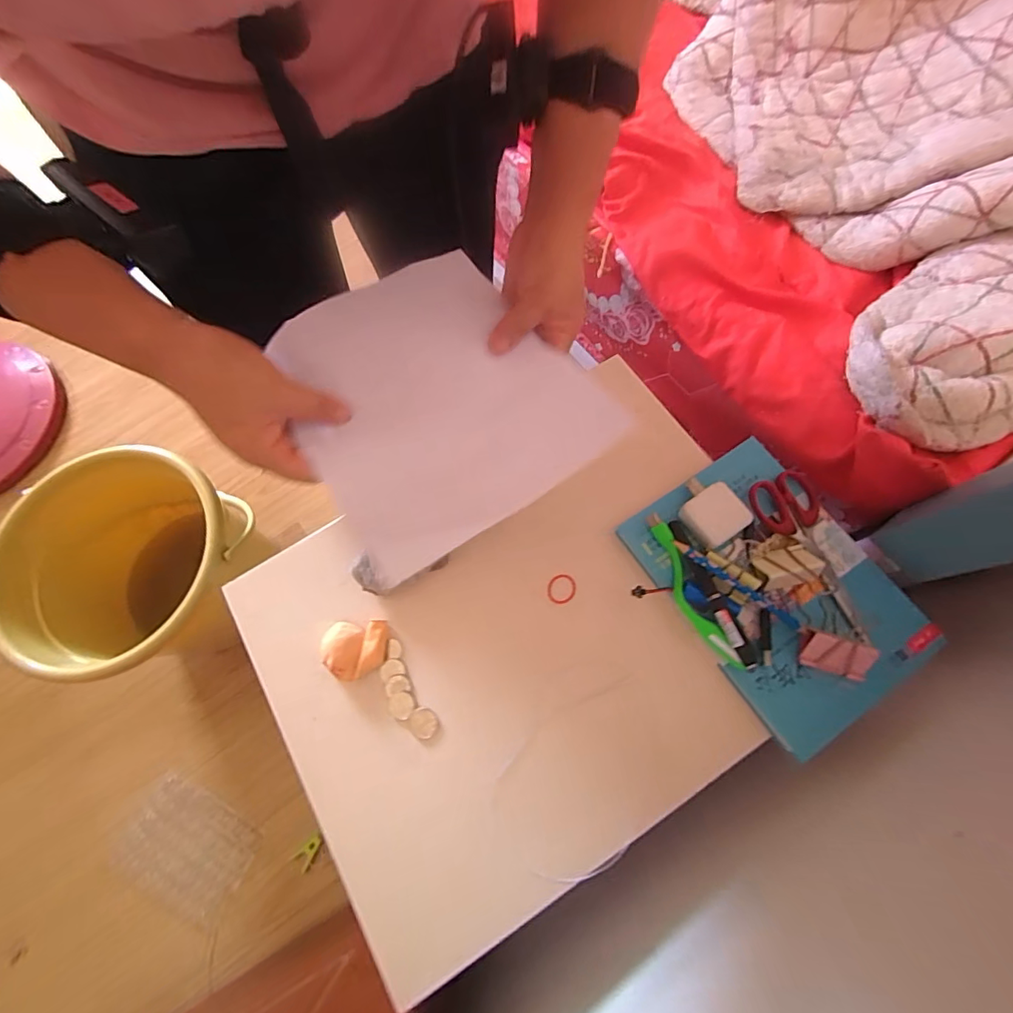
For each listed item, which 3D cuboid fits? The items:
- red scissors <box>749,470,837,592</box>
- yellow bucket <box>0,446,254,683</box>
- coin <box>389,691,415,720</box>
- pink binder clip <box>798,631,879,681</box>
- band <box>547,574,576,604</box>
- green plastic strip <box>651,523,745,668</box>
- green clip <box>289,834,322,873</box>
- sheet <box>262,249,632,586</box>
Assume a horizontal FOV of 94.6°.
[{"bbox_3d":[0.280,0.015,0.436,0.060,0.016,0.108,-35,73,-8],"label":"red scissors"},{"bbox_3d":[-0.625,0.111,0.839,0.401,0.308,0.328,24,75,11],"label":"yellow bucket"},{"bbox_3d":[-0.094,0.180,0.421,0.022,0.007,0.022,3,65,-7],"label":"coin"},{"bbox_3d":[0.274,0.125,0.390,0.049,0.027,0.026,16,73,9],"label":"pink binder clip"},{"bbox_3d":[0.054,0.081,0.458,0.029,0.006,0.027,-3,68,6],"label":"band"},{"bbox_3d":[0.163,0.079,0.417,0.023,0.021,0.137,-20,71,-7],"label":"green plastic strip"},{"bbox_3d":[-0.338,0.593,0.803,0.036,0.008,0.053,39,78,14],"label":"green clip"},{"bbox_3d":[-0.055,-0.086,0.347,0.202,0.036,0.215,-35,73,-12],"label":"sheet"}]

